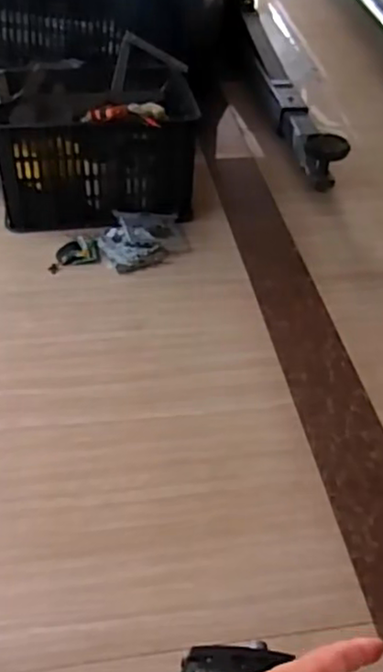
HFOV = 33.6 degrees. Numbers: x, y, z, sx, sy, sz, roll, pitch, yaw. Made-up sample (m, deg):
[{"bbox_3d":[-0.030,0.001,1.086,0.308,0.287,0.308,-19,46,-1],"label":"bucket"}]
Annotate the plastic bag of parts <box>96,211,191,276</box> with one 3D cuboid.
[{"bbox_3d":[-0.117,-0.240,1.574,0.220,0.044,0.214,-1,44,-6],"label":"plastic bag of parts"}]

